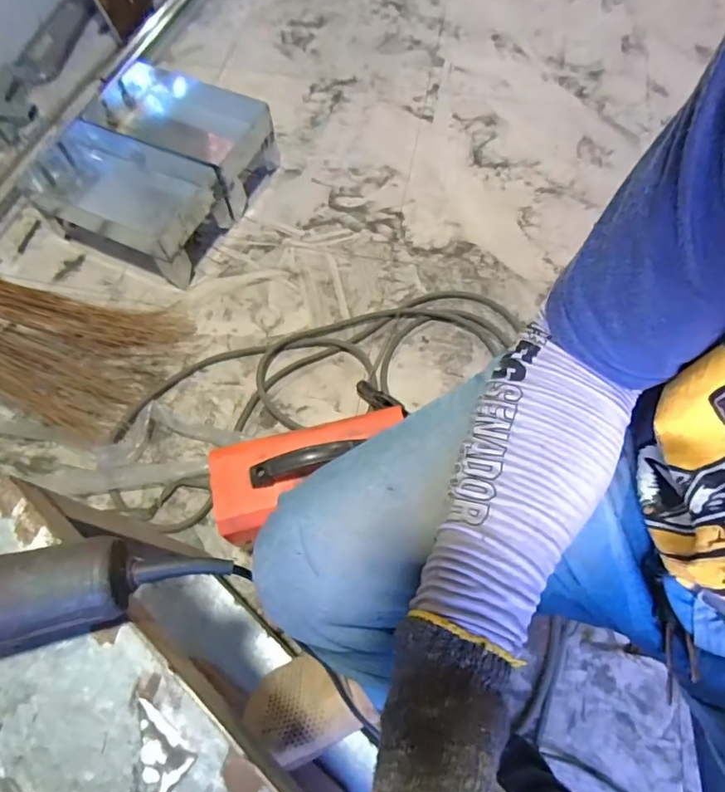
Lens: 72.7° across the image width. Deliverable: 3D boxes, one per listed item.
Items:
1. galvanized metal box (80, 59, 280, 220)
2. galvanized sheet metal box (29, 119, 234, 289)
[{"bbox_3d":[-0.434,-0.622,1.204,0.402,0.157,0.239,23,69,10],"label":"galvanized metal box"},{"bbox_3d":[-0.518,-0.438,1.120,0.375,0.157,0.234,24,70,11],"label":"galvanized sheet metal box"}]

